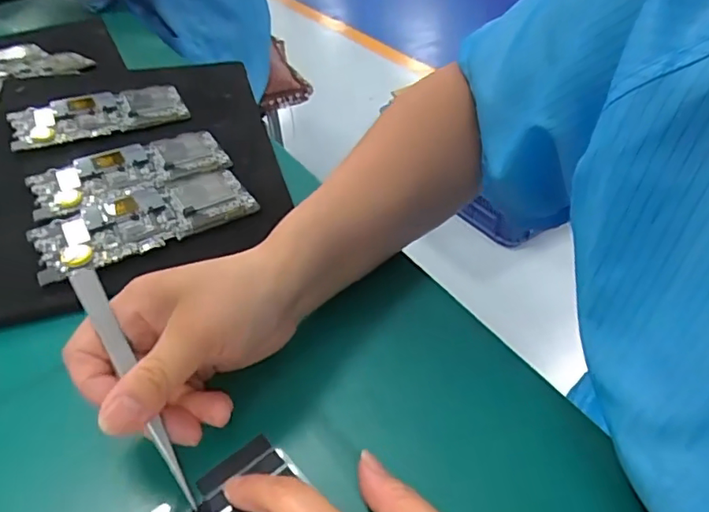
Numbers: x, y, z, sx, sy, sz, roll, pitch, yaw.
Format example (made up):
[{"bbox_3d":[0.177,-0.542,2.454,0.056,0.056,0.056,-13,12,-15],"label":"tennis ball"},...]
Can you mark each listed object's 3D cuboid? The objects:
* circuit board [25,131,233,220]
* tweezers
[{"bbox_3d":[-0.197,-0.078,0.482,0.161,0.009,0.082,-25,45,-22],"label":"circuit board"},{"bbox_3d":[-0.104,0.060,0.259,0.011,0.004,0.121,-24,82,-29],"label":"tweezers"}]

